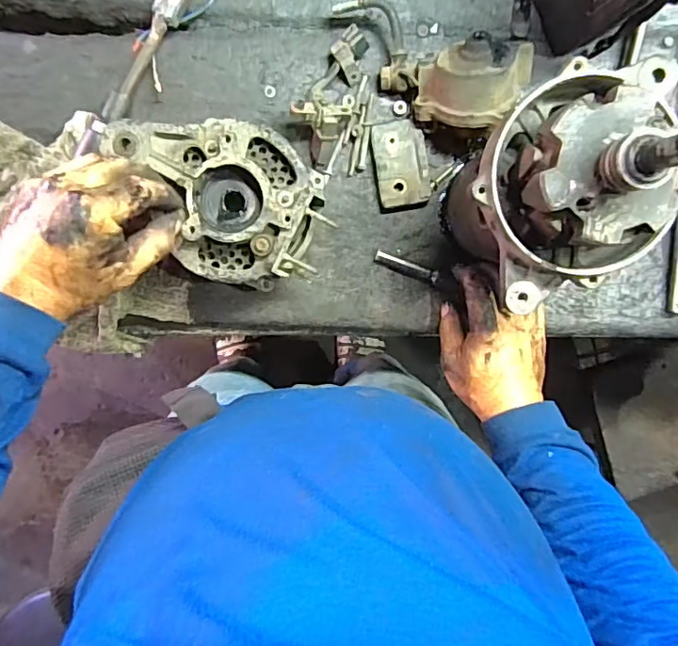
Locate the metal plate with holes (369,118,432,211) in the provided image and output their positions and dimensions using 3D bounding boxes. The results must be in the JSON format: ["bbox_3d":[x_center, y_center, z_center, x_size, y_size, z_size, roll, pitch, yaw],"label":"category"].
[{"bbox_3d":[0.059,-0.149,0.515,0.050,0.011,0.079,-11,97,-3],"label":"metal plate with holes"}]

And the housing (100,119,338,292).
[{"bbox_3d":[-0.101,-0.098,0.443,0.166,0.056,0.125,13,96,-5],"label":"housing"}]

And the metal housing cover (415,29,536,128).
[{"bbox_3d":[0.116,-0.205,0.467,0.090,0.052,0.074,9,96,-5],"label":"metal housing cover"}]

